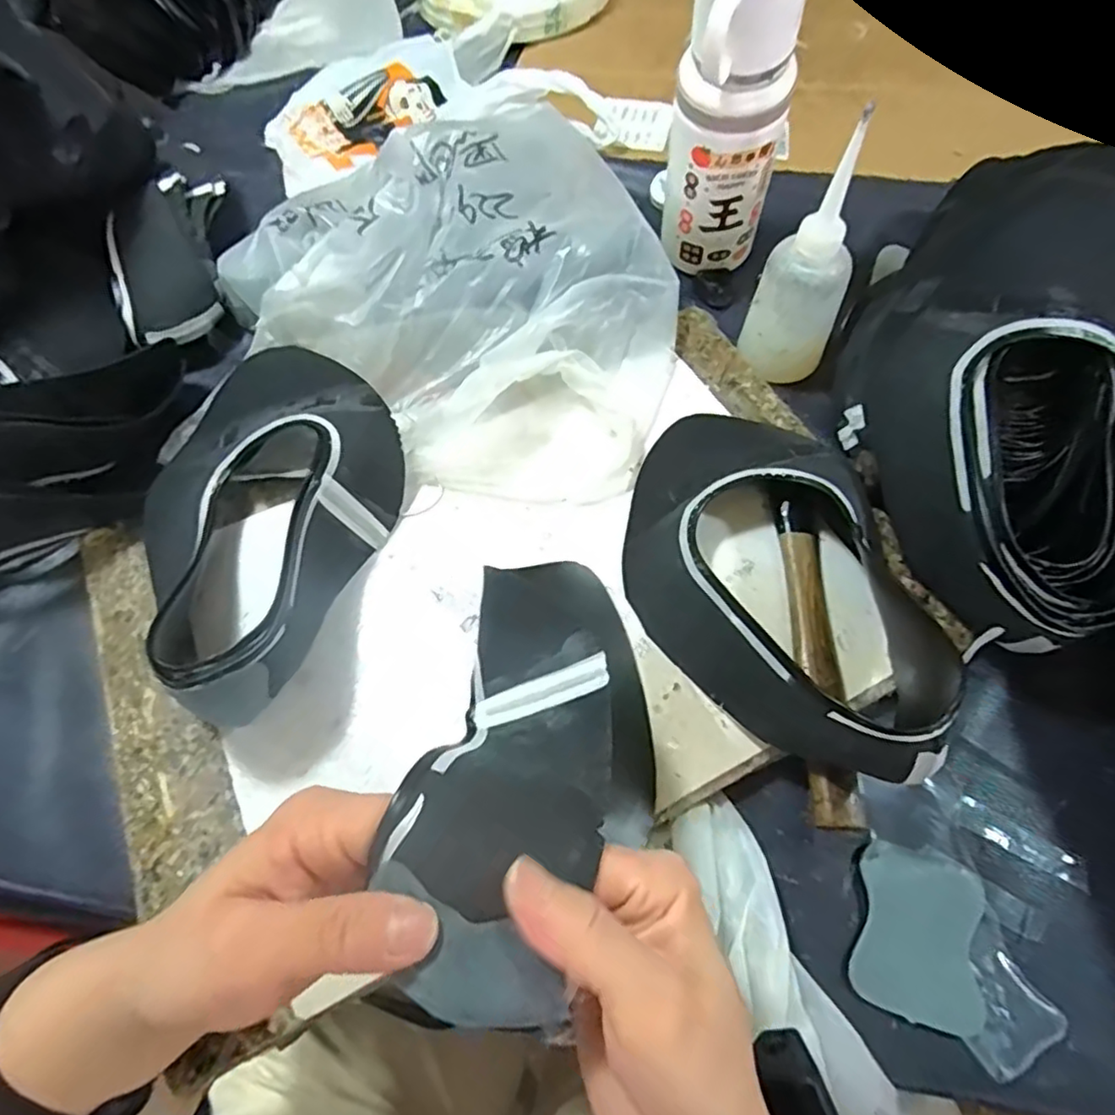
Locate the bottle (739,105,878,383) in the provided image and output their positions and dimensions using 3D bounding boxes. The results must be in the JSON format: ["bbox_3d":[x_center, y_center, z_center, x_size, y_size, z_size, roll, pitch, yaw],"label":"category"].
[{"bbox_3d":[0.174,-0.199,0.445,0.060,0.153,0.050,-11,61,-5],"label":"bottle"}]

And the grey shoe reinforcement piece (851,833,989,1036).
[{"bbox_3d":[0.184,0.189,0.319,0.058,0.010,0.076,16,62,10],"label":"grey shoe reinforcement piece"}]

